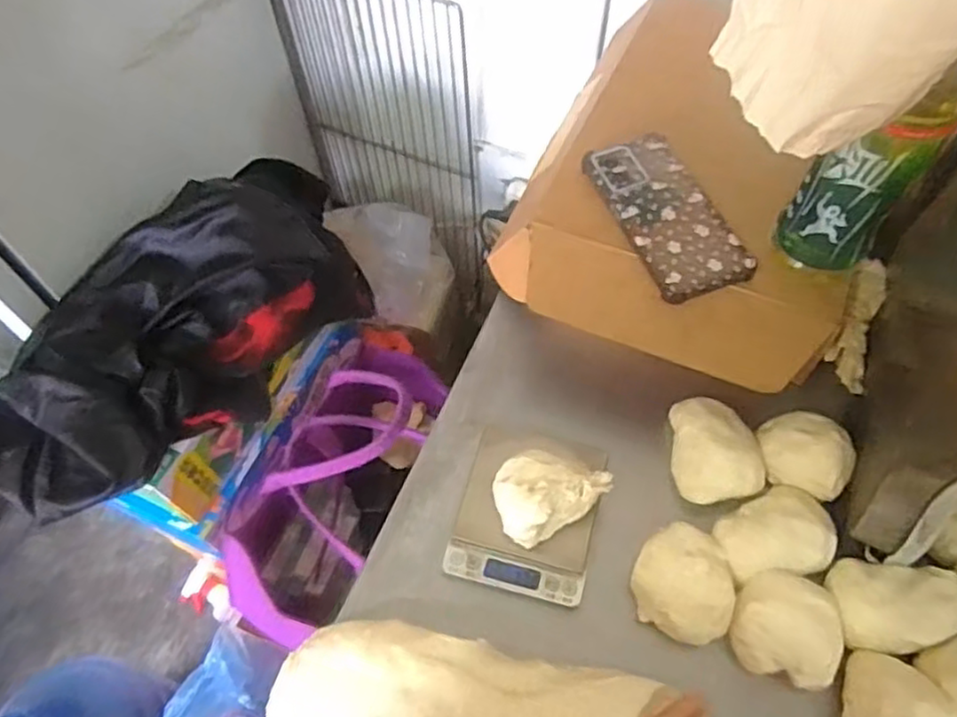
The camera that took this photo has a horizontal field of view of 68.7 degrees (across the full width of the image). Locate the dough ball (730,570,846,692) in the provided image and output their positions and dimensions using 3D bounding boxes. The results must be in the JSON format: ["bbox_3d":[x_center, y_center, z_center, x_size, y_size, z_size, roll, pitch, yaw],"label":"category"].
[{"bbox_3d":[0.212,0.182,0.476,0.068,0.038,0.068,-1,58,2],"label":"dough ball"}]

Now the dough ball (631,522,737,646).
[{"bbox_3d":[0.146,0.159,0.497,0.067,0.042,0.073,-1,58,2],"label":"dough ball"}]

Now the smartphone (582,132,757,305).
[{"bbox_3d":[0.154,-0.121,0.577,0.076,0.013,0.165,-20,59,-10],"label":"smartphone"}]

